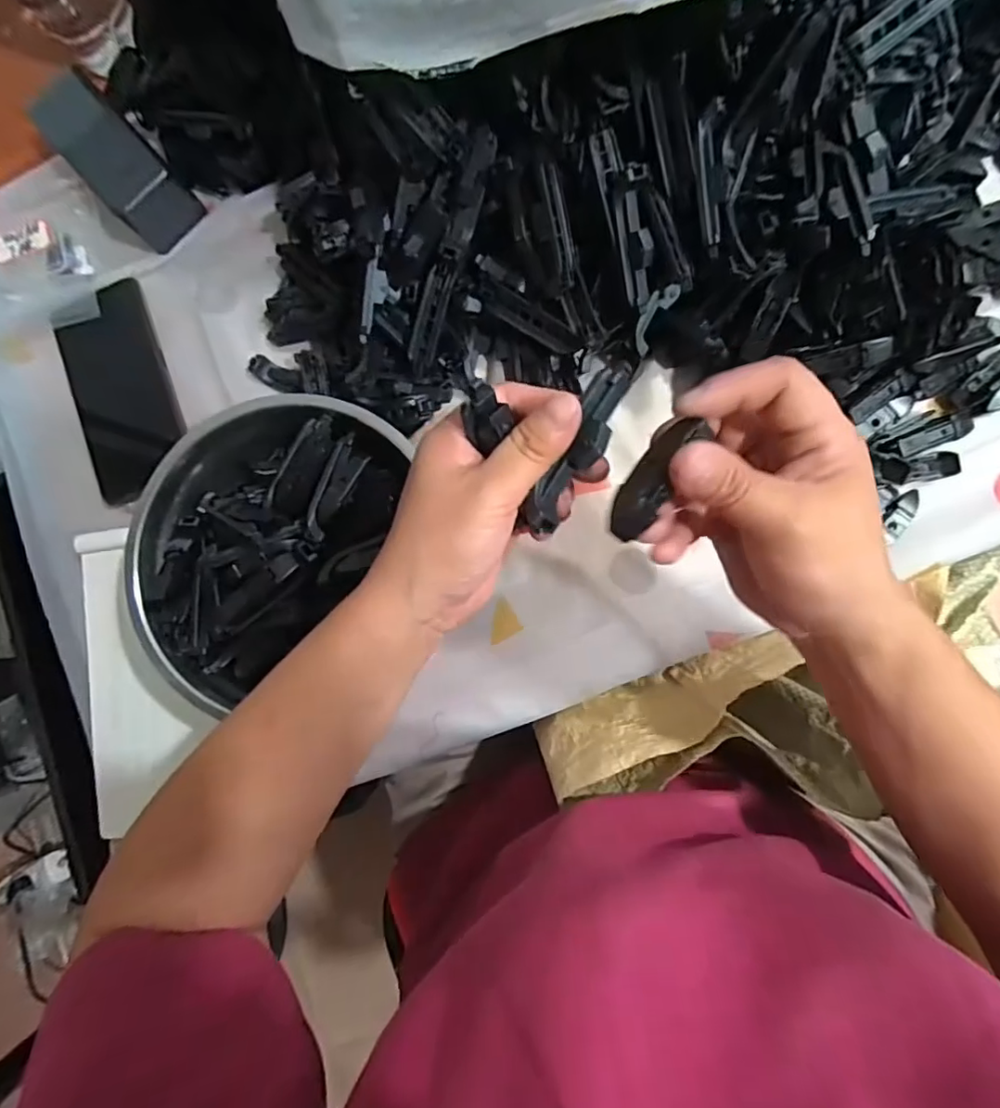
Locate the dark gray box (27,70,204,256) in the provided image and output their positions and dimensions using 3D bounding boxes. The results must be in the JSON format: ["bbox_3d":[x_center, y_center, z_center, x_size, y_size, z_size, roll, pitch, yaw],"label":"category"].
[{"bbox_3d":[-0.294,-0.301,0.419,0.052,0.048,0.129,-41,81,2],"label":"dark gray box"}]

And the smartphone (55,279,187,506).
[{"bbox_3d":[-0.295,-0.127,0.432,0.076,0.012,0.160,-21,82,5],"label":"smartphone"}]

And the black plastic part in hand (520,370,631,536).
[{"bbox_3d":[0.033,-0.042,0.231,0.017,0.009,0.073,31,97,7],"label":"black plastic part in hand"}]

